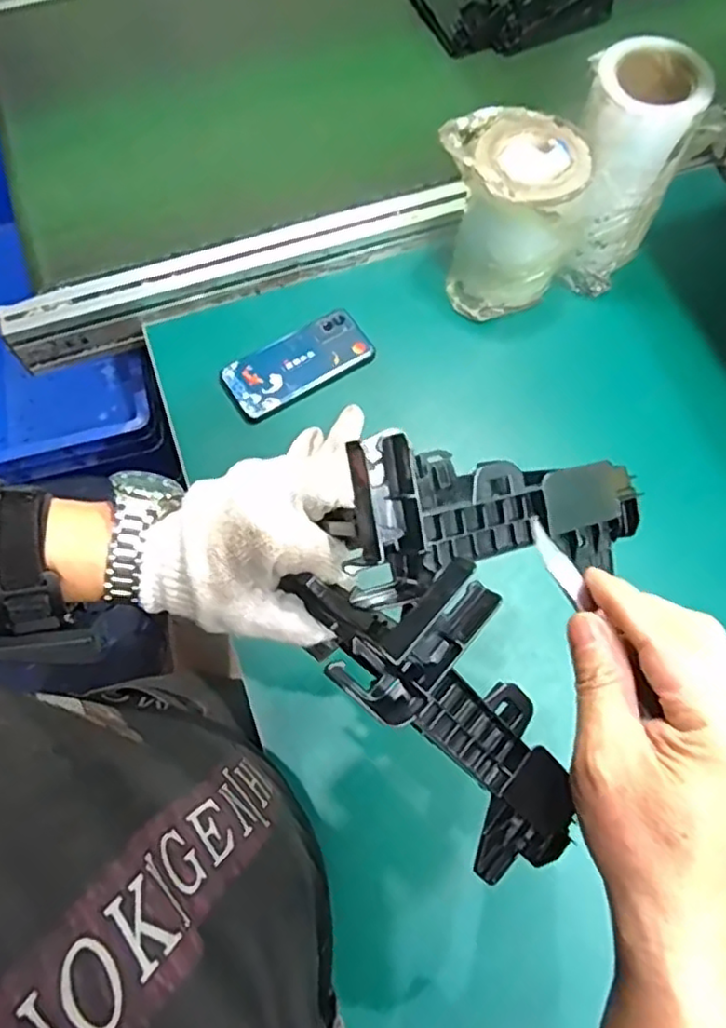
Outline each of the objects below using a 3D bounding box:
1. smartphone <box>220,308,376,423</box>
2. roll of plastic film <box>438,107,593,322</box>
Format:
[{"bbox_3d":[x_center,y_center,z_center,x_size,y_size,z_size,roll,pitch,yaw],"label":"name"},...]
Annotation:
[{"bbox_3d":[-0.072,-0.168,0.734,0.164,0.015,0.076,-32,80,-13],"label":"smartphone"},{"bbox_3d":[0.157,-0.325,0.722,0.125,0.157,0.134,0,68,0],"label":"roll of plastic film"}]

